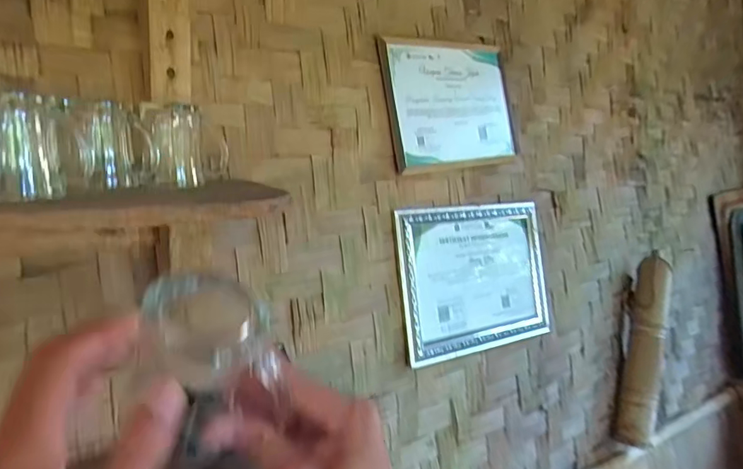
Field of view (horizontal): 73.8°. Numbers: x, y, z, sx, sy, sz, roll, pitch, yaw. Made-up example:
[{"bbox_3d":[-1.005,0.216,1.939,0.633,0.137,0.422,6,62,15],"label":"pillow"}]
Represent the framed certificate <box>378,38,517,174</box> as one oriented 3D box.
[{"bbox_3d":[0.150,-0.239,0.894,0.304,0.217,0.012,-11,-2,-34],"label":"framed certificate"}]

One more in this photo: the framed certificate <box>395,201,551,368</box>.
[{"bbox_3d":[0.199,0.074,0.897,0.354,0.261,0.013,-4,-6,-29],"label":"framed certificate"}]

